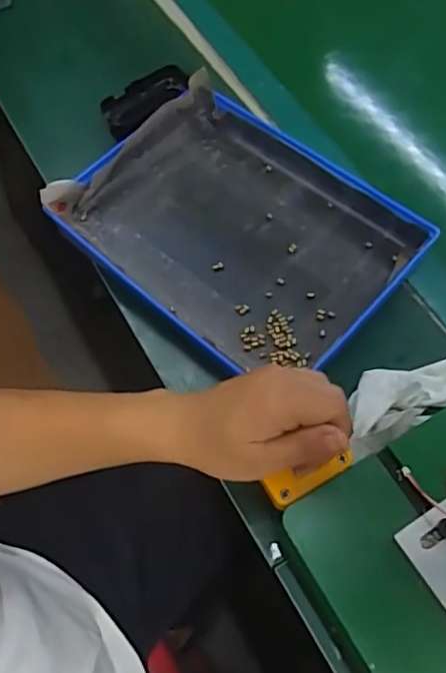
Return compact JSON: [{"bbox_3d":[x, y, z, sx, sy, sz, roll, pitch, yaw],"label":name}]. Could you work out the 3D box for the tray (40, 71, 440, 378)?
[{"bbox_3d":[0.013,-0.110,0.564,0.307,0.041,0.242,40,72,20],"label":"tray"}]

